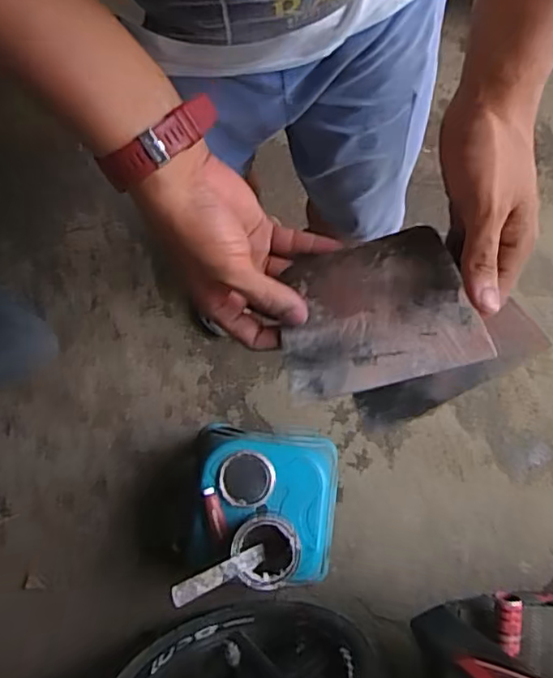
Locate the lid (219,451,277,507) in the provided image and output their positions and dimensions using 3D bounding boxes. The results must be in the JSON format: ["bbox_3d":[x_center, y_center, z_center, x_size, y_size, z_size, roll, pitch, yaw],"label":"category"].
[{"bbox_3d":[-0.051,0.243,1.029,0.093,0.013,0.091,3,78,1],"label":"lid"}]

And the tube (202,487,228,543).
[{"bbox_3d":[-0.105,0.298,1.004,0.032,0.016,0.090,-15,78,-3],"label":"tube"}]

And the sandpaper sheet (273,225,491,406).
[{"bbox_3d":[0.067,-0.016,0.410,0.135,0.004,0.100,-12,98,13],"label":"sandpaper sheet"}]

